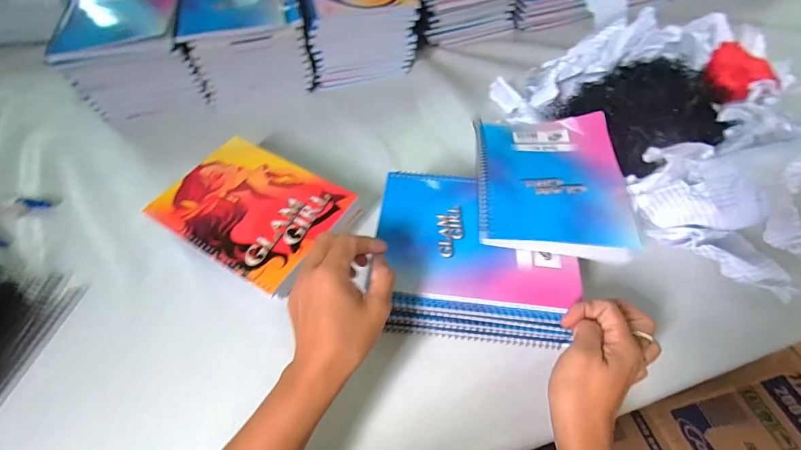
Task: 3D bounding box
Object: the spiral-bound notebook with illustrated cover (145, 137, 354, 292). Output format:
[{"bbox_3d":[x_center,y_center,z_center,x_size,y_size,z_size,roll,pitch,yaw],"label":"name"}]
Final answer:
[{"bbox_3d":[-0.170,-0.024,0.450,0.192,0.007,0.144,27,60,18],"label":"spiral-bound notebook with illustrated cover"}]

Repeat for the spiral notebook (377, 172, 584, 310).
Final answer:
[{"bbox_3d":[0.075,0.007,0.400,0.190,0.006,0.142,6,56,4],"label":"spiral notebook"}]

